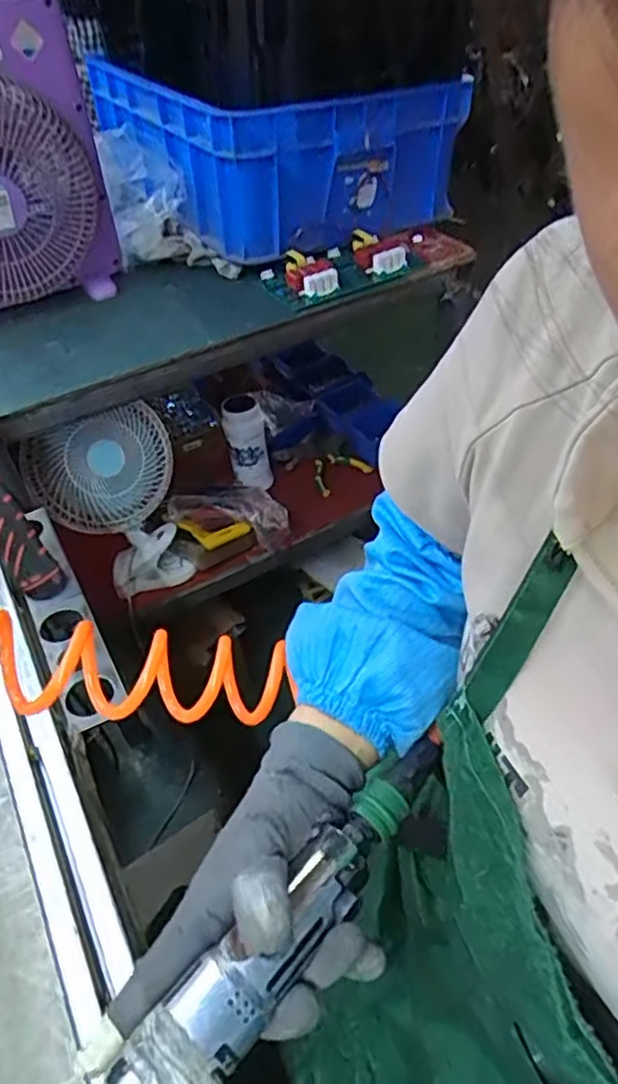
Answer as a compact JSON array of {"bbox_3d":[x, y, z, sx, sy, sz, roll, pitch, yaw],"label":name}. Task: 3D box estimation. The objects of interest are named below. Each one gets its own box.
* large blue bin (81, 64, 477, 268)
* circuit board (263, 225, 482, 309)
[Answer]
[{"bbox_3d":[-0.081,-0.676,1.115,0.396,0.179,0.518,-27,49,-20],"label":"large blue bin"},{"bbox_3d":[0.085,-0.427,1.007,0.322,0.041,0.119,-22,48,-16],"label":"circuit board"}]

